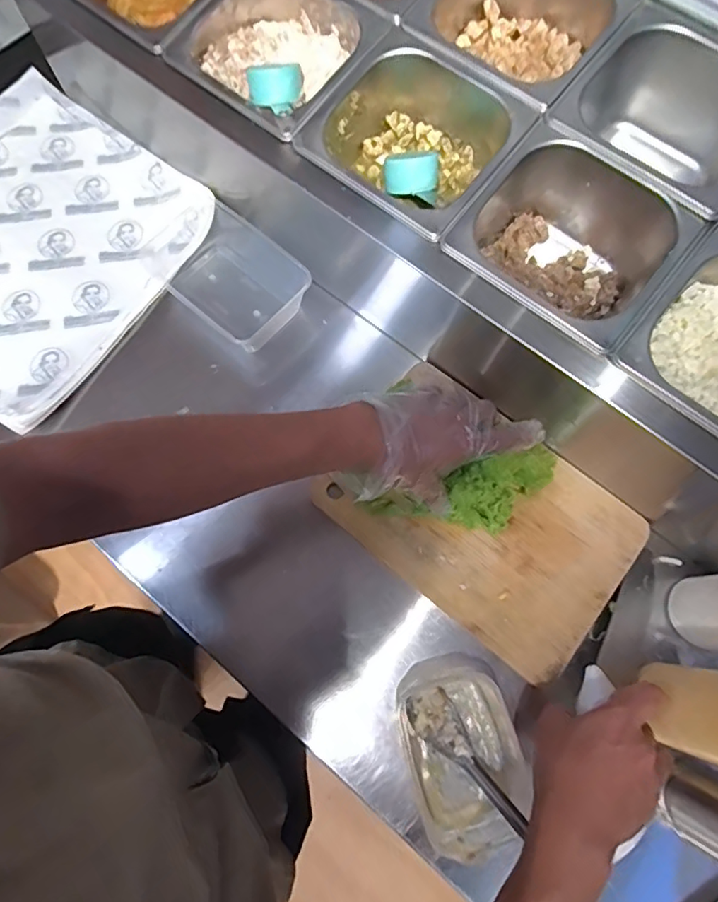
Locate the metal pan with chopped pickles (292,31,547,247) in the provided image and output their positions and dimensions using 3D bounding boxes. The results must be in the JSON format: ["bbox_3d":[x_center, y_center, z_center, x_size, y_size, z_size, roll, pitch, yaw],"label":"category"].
[{"bbox_3d":[0.053,-0.292,0.515,0.176,0.086,0.167,40,77,11],"label":"metal pan with chopped pickles"}]

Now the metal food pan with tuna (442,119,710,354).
[{"bbox_3d":[0.191,-0.184,0.490,0.172,0.108,0.162,39,76,11],"label":"metal food pan with tuna"}]

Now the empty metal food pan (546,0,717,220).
[{"bbox_3d":[0.288,-0.300,0.506,0.179,0.110,0.170,39,76,11],"label":"empty metal food pan"}]

